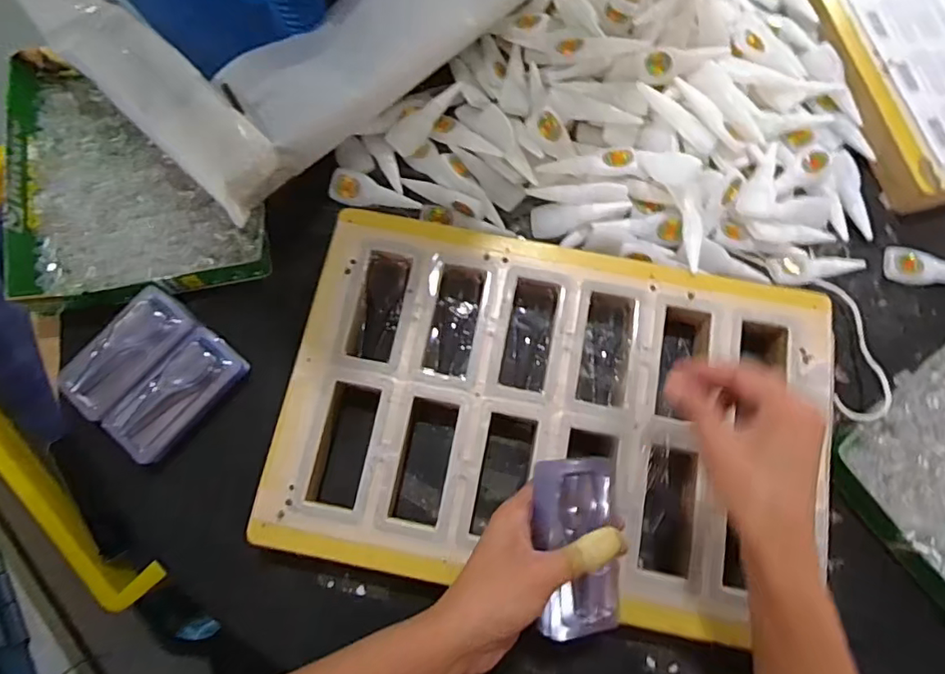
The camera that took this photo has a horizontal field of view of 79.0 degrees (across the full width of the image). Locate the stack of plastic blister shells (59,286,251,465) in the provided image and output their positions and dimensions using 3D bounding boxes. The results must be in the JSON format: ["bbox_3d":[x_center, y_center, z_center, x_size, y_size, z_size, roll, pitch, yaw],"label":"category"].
[{"bbox_3d":[-0.261,0.030,0.468,0.106,0.021,0.110,39,77,9],"label":"stack of plastic blister shells"}]

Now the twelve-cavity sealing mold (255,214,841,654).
[{"bbox_3d":[0.065,0.060,0.456,0.411,0.035,0.275,10,74,2],"label":"twelve-cavity sealing mold"}]

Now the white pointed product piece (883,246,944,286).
[{"bbox_3d":[0.412,-0.060,0.510,0.085,0.014,0.032,8,74,1],"label":"white pointed product piece"}]

